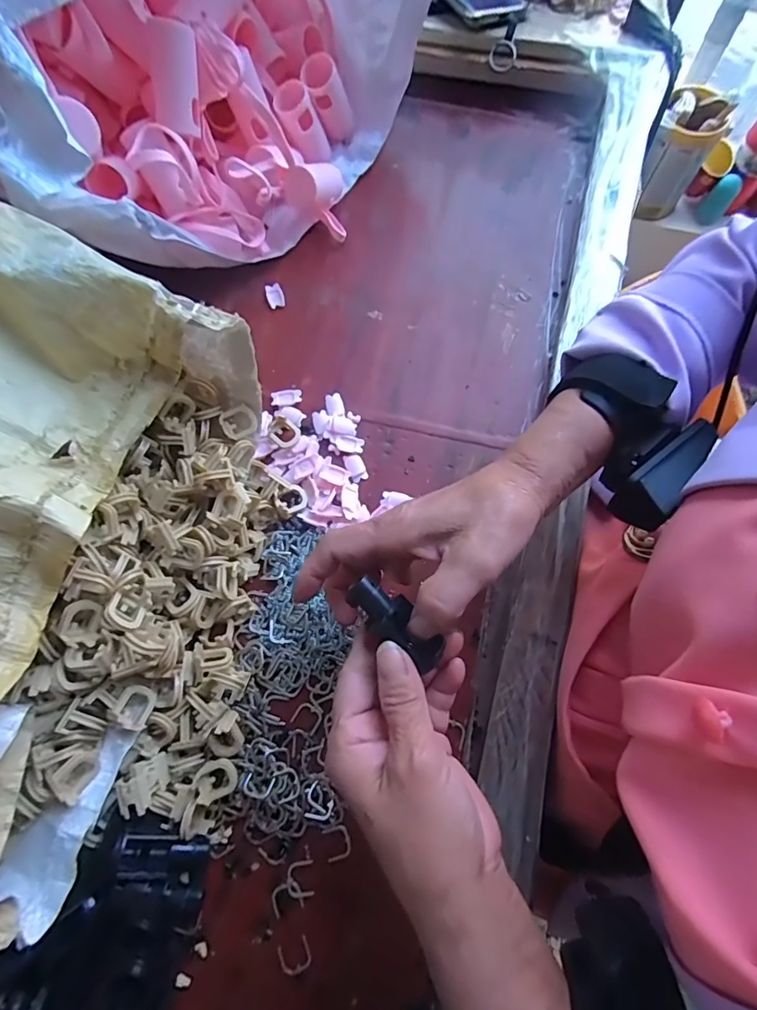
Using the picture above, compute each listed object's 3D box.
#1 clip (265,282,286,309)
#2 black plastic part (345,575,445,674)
[{"bbox_3d":[-0.091,-0.186,0.417,0.015,0.004,0.026,-18,72,-6],"label":"clip"},{"bbox_3d":[0.010,0.056,0.228,0.051,0.017,0.022,43,76,0],"label":"black plastic part"}]

